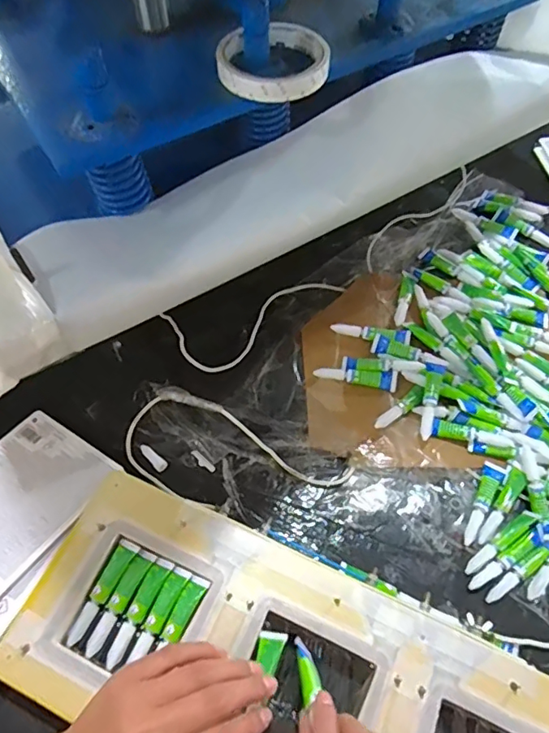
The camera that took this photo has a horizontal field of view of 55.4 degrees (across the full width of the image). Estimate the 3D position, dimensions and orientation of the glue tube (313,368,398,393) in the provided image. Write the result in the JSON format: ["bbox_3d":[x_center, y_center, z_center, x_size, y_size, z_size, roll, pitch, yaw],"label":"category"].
[{"bbox_3d":[0.083,0.009,0.533,0.082,0.013,0.018,12,62,8],"label":"glue tube"}]

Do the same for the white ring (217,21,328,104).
[{"bbox_3d":[-0.002,-0.247,0.424,0.088,0.016,0.088,0,58,-1],"label":"white ring"}]

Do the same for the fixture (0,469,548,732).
[{"bbox_3d":[0.020,0.228,0.369,0.422,0.033,0.169,23,64,12],"label":"fixture"}]

